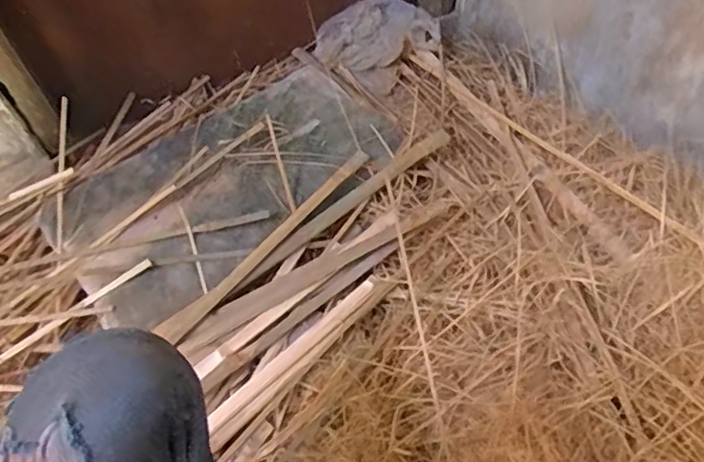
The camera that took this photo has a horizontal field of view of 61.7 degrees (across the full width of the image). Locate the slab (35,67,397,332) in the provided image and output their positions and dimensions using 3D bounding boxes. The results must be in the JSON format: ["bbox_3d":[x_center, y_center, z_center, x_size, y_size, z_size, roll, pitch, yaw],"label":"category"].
[{"bbox_3d":[-0.219,-0.101,1.018,0.573,0.047,0.339,-35,60,-18],"label":"slab"}]

